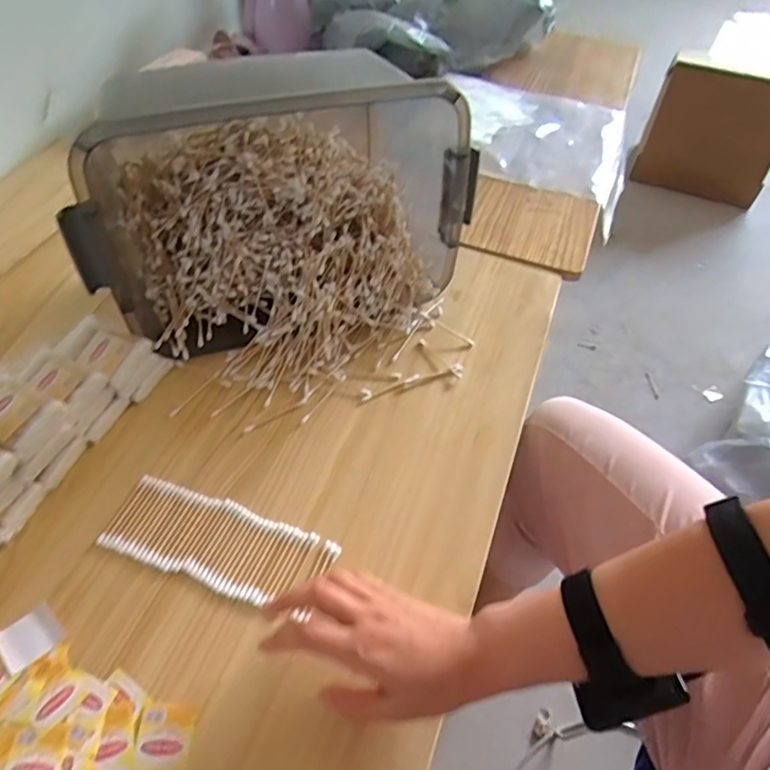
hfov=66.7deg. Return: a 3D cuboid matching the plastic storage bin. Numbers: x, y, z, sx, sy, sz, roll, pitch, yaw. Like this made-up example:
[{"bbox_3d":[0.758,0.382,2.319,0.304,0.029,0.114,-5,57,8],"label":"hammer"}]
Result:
[{"bbox_3d":[-0.107,-0.198,0.619,0.403,0.240,0.250,-10,55,-12],"label":"plastic storage bin"}]

